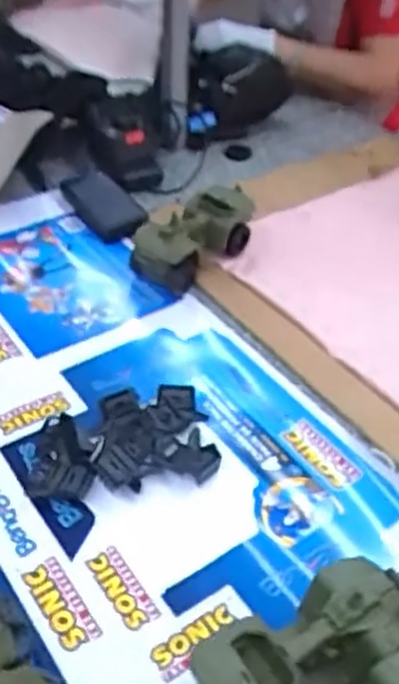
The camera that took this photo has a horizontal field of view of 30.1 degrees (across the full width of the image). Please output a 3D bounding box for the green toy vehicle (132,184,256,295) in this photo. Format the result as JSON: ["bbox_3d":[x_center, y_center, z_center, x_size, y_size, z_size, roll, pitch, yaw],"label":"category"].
[{"bbox_3d":[-0.011,-0.131,0.964,0.087,0.089,0.163,33,50,29],"label":"green toy vehicle"}]

